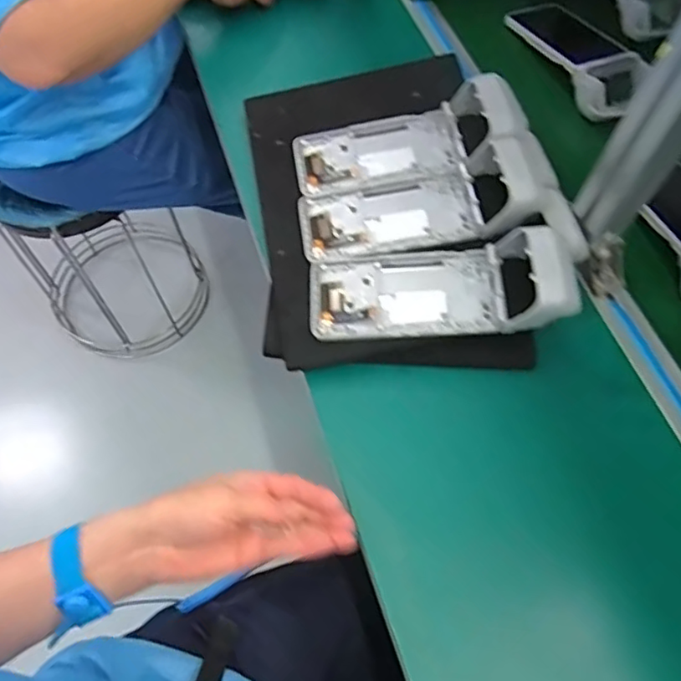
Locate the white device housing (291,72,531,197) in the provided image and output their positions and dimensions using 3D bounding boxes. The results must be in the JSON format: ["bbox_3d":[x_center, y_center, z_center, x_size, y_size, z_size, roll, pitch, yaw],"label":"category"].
[{"bbox_3d":[0.068,-0.209,0.577,0.226,0.081,0.085,-6,65,-5],"label":"white device housing"}]

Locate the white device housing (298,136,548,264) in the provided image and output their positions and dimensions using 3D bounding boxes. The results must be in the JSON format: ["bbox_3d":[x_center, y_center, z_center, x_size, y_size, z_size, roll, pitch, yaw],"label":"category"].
[{"bbox_3d":[0.076,-0.130,0.553,0.232,0.050,0.090,-11,64,12],"label":"white device housing"}]

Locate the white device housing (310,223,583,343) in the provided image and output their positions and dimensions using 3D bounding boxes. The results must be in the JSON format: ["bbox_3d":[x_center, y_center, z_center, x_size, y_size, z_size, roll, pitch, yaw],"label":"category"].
[{"bbox_3d":[0.089,-0.045,0.518,0.230,0.049,0.093,-4,64,14],"label":"white device housing"}]

